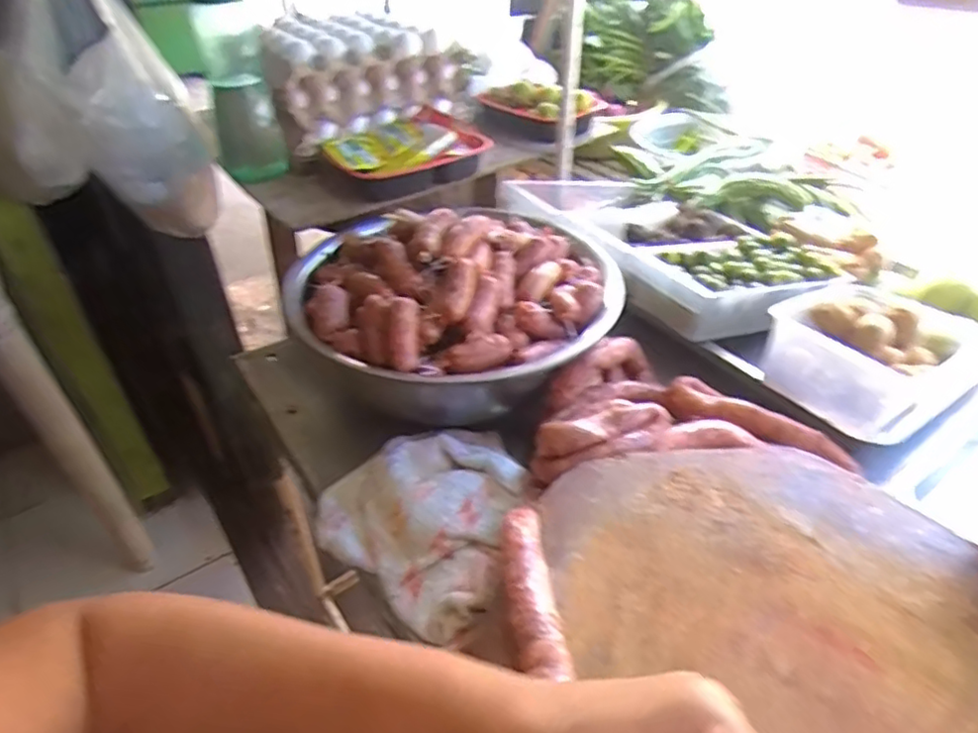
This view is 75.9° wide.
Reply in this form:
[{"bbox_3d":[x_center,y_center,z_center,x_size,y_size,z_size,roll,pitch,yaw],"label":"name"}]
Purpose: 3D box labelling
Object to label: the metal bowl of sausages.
[{"bbox_3d":[-0.036,-0.084,0.721,0.356,0.150,0.316,-7,40,-6],"label":"metal bowl of sausages"}]

